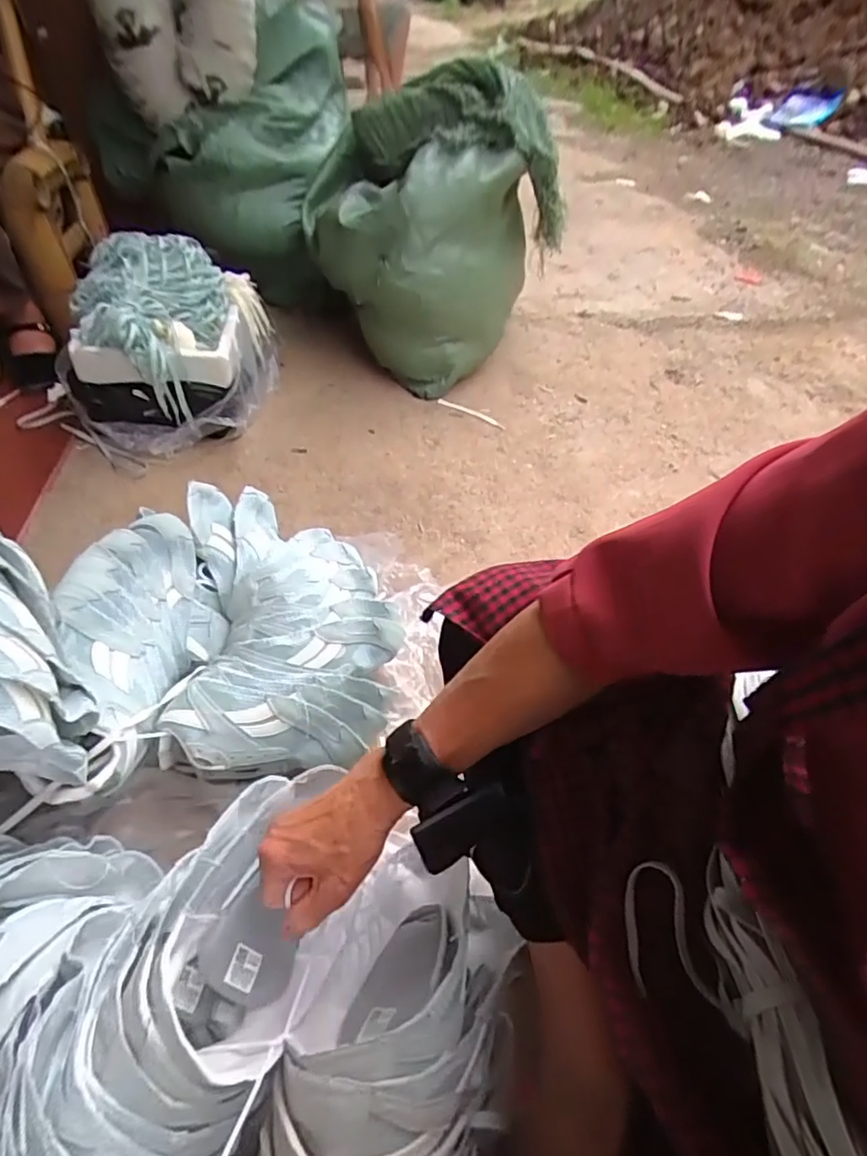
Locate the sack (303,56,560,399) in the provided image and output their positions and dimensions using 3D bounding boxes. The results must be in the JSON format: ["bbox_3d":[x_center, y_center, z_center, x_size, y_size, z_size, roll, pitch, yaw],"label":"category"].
[{"bbox_3d":[-0.016,-0.748,1.304,0.396,0.508,0.528,29,55,25],"label":"sack"}]

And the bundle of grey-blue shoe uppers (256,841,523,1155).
[{"bbox_3d":[-0.039,0.374,0.401,0.180,0.152,0.336,9,48,10],"label":"bundle of grey-blue shoe uppers"}]

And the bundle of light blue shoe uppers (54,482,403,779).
[{"bbox_3d":[-0.225,0.043,0.695,0.334,0.122,0.350,-8,48,-6],"label":"bundle of light blue shoe uppers"}]

